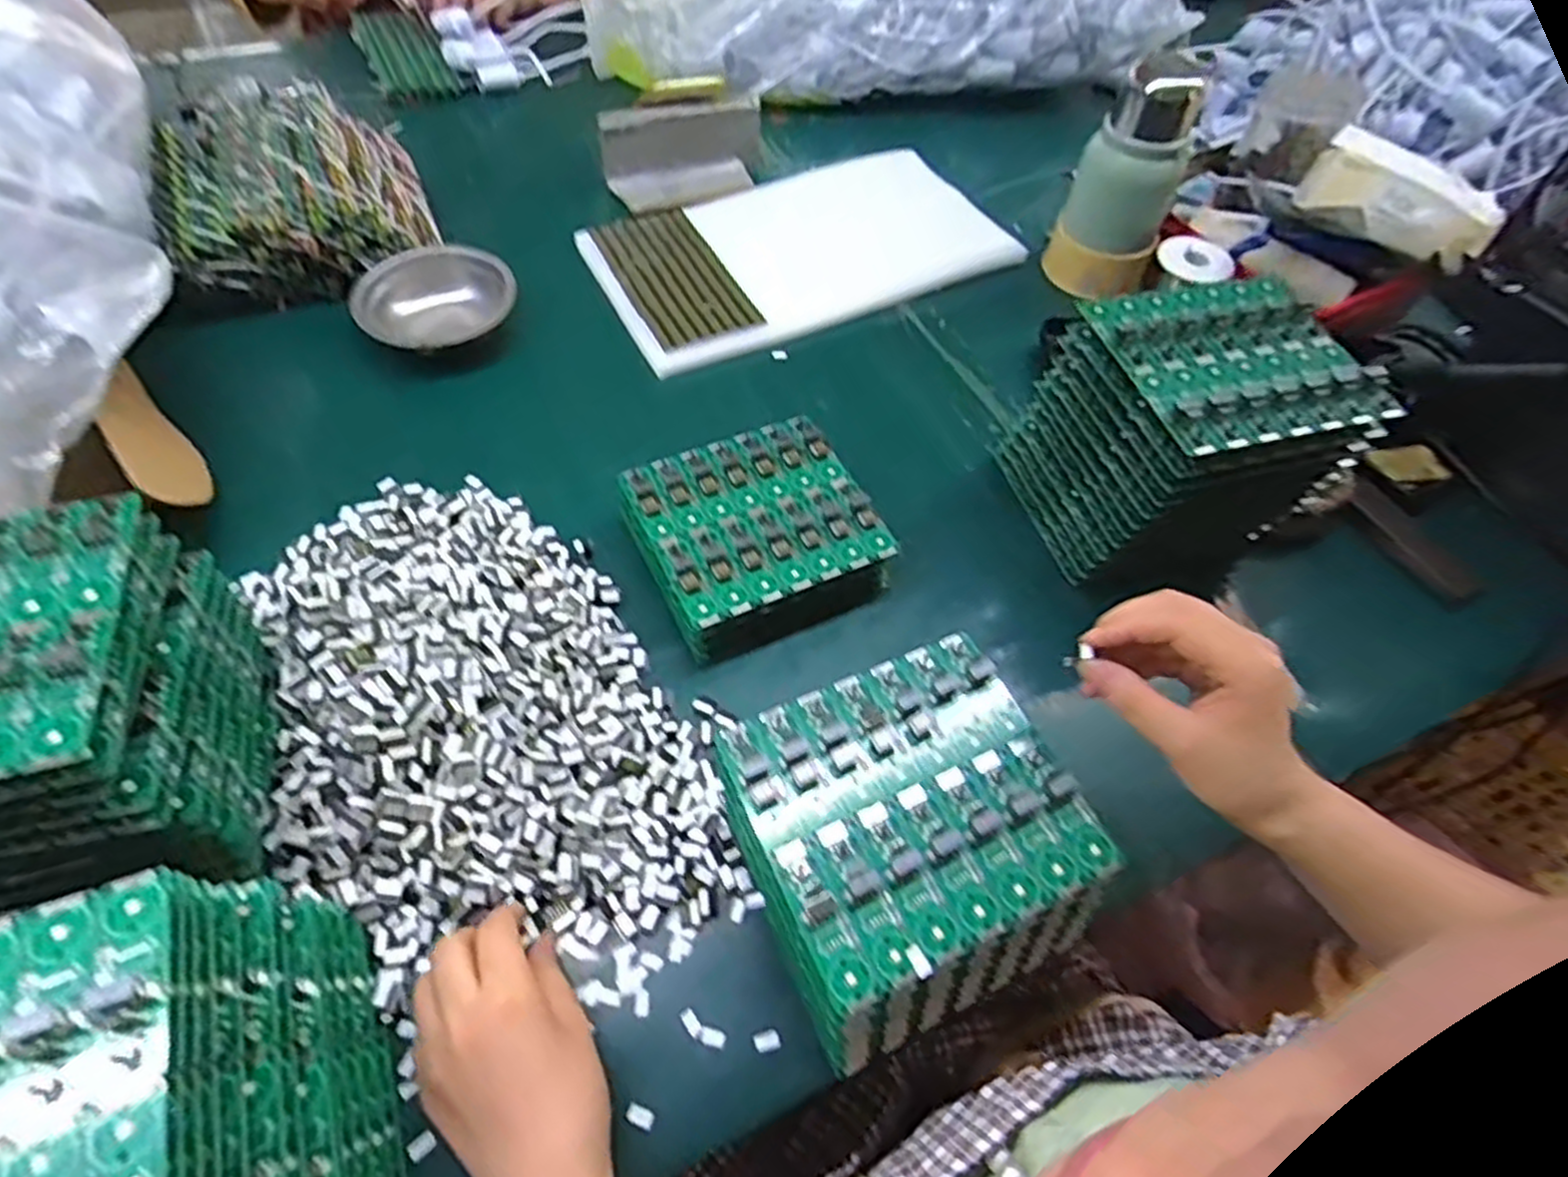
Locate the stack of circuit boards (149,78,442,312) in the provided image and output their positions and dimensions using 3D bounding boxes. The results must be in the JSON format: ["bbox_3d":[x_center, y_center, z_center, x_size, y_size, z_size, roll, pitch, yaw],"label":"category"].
[{"bbox_3d":[-0.432,-0.350,0.697,0.199,0.080,0.197,-19,60,-16],"label":"stack of circuit boards"}]

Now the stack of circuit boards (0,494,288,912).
[{"bbox_3d":[-0.350,0.060,0.358,0.155,0.124,0.141,-11,58,-12],"label":"stack of circuit boards"}]

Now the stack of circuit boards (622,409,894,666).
[{"bbox_3d":[-0.020,-0.040,0.544,0.152,0.040,0.148,-22,61,-18],"label":"stack of circuit boards"}]

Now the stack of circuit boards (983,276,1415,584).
[{"bbox_3d":[0.276,-0.108,0.554,0.161,0.160,0.138,-12,58,-12],"label":"stack of circuit boards"}]

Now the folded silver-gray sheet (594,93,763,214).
[{"bbox_3d":[-0.096,-0.448,0.801,0.170,0.081,0.056,-22,61,-18],"label":"folded silver-gray sheet"}]

